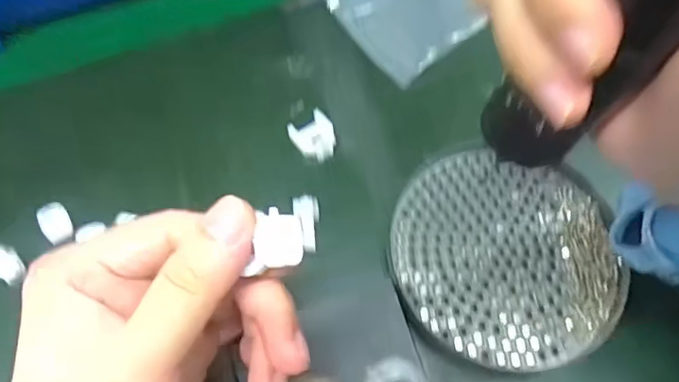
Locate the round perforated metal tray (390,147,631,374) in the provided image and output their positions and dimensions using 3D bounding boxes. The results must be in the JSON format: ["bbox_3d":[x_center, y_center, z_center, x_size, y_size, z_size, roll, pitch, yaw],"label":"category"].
[{"bbox_3d":[0.082,0.031,0.273,0.108,0.012,0.110,1,65,-1],"label":"round perforated metal tray"}]

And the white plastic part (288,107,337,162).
[{"bbox_3d":[-0.013,-0.031,0.303,0.024,0.004,0.027,-33,70,-15],"label":"white plastic part"}]

